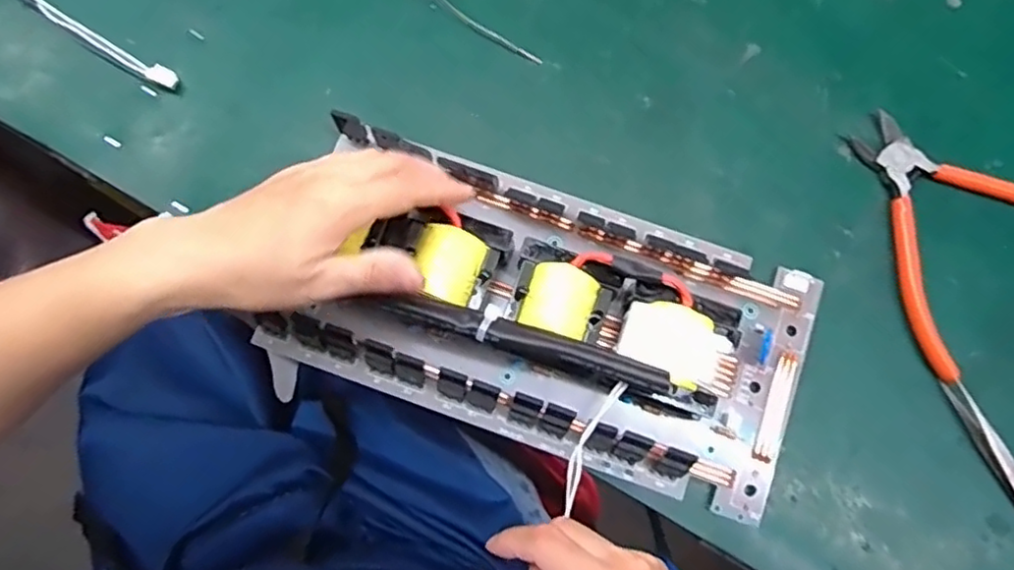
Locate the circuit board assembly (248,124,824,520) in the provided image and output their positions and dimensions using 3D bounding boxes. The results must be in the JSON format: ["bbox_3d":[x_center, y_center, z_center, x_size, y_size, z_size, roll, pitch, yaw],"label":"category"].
[{"bbox_3d":[0.024,0.014,0.336,0.269,0.059,0.137,19,80,4],"label":"circuit board assembly"}]

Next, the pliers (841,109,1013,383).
[{"bbox_3d":[0.252,-0.039,0.370,0.126,0.010,0.136,-34,81,-6],"label":"pliers"}]

